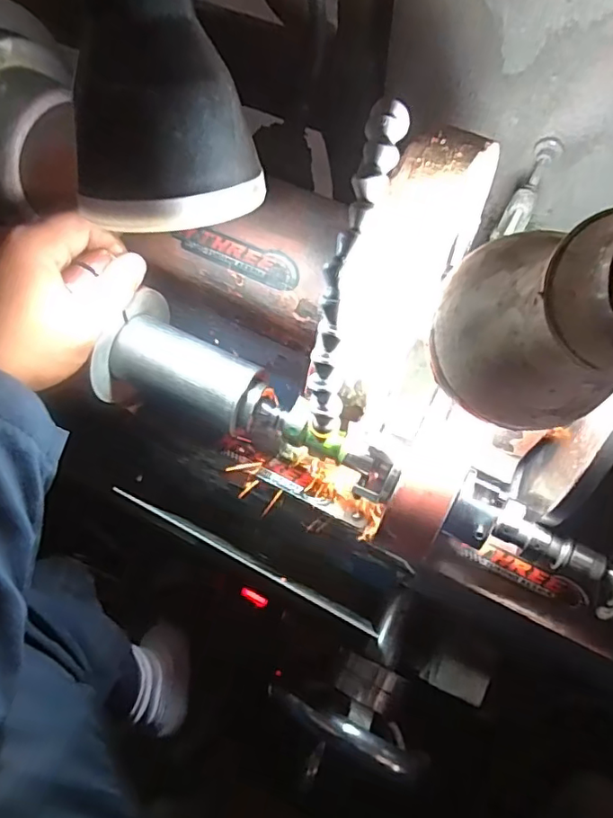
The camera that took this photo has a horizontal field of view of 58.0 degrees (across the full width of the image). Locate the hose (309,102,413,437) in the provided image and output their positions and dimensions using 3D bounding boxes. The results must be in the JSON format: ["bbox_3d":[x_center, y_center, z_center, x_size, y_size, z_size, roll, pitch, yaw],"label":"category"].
[{"bbox_3d":[0.021,-0.063,0.255,0.017,0.032,0.154,15,102,7],"label":"hose"}]

